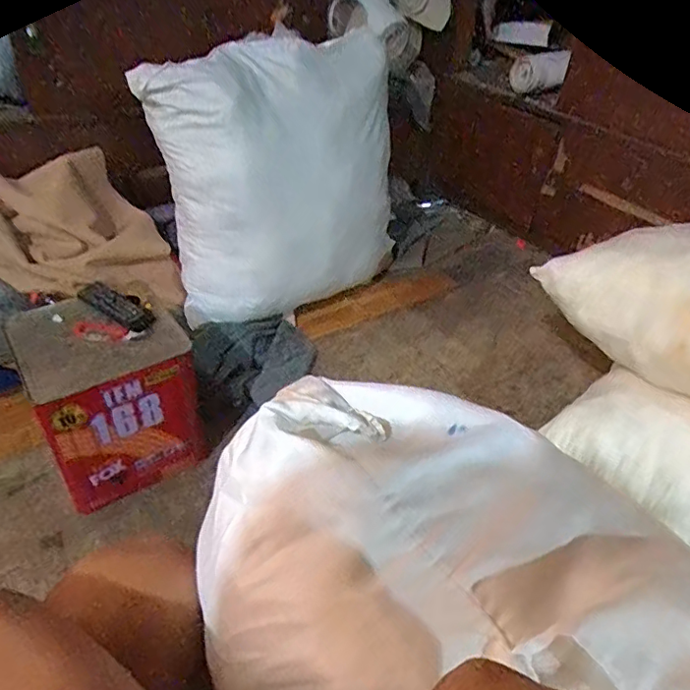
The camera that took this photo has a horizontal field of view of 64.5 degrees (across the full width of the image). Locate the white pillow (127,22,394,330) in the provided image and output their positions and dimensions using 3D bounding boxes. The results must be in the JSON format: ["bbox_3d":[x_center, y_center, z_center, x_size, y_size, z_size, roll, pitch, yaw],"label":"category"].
[{"bbox_3d":[-0.110,-0.366,1.232,0.598,0.519,0.219,-28,48,-34],"label":"white pillow"}]

